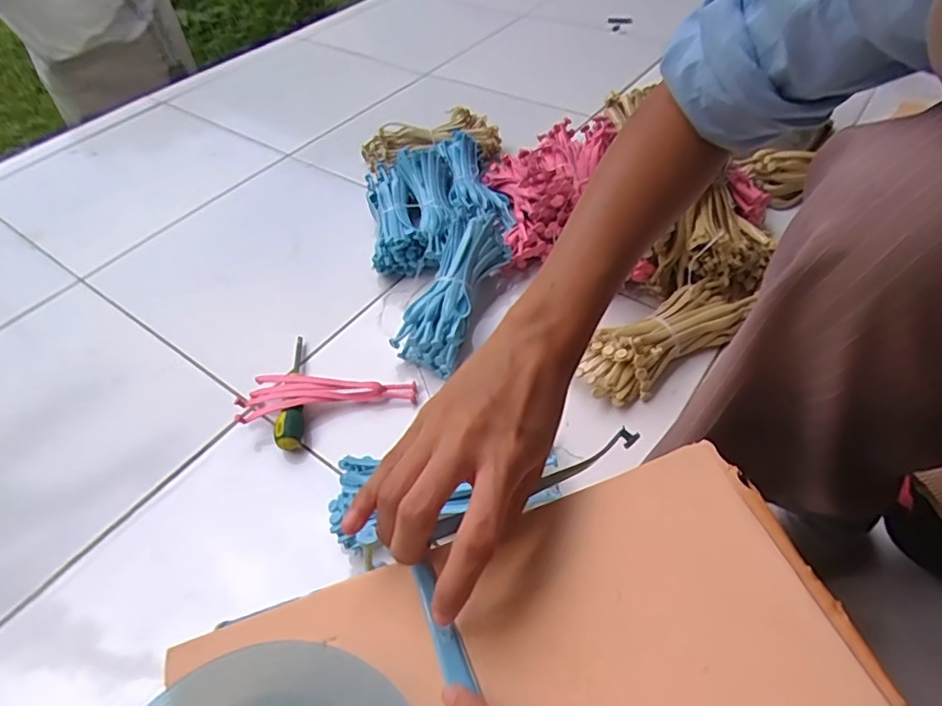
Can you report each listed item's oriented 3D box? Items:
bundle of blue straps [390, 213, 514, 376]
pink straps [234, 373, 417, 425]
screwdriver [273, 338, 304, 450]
[{"bbox_3d":[-0.021,-0.081,0.688,0.082,0.052,0.219,16,65,16],"label":"bundle of blue straps"},{"bbox_3d":[-0.163,0.045,0.631,0.197,0.033,0.054,-9,50,-4],"label":"pink straps"},{"bbox_3d":[-0.203,0.045,0.639,0.027,0.035,0.154,-7,50,-2],"label":"screwdriver"}]

